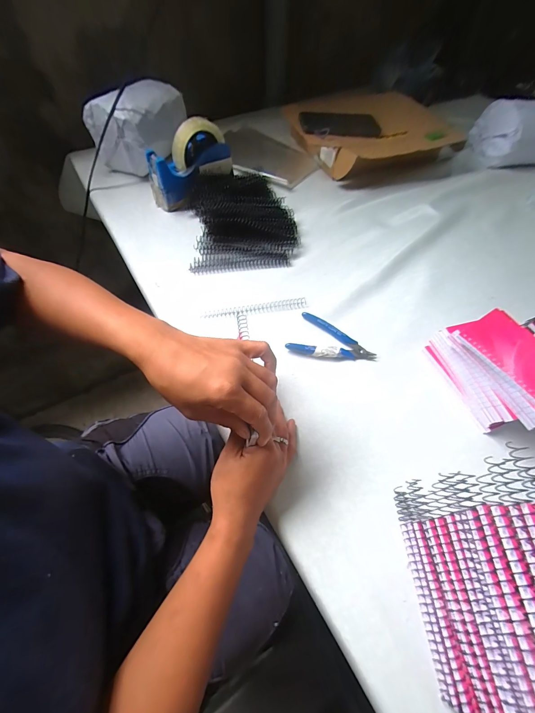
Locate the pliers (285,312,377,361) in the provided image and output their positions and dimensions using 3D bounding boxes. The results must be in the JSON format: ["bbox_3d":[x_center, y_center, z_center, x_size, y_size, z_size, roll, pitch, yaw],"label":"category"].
[{"bbox_3d":[0.094,-0.017,0.413,0.117,0.013,0.068,24,62,12],"label":"pliers"}]

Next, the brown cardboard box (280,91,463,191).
[{"bbox_3d":[0.222,-0.519,0.672,0.326,0.066,0.292,-21,62,-13],"label":"brown cardboard box"}]

